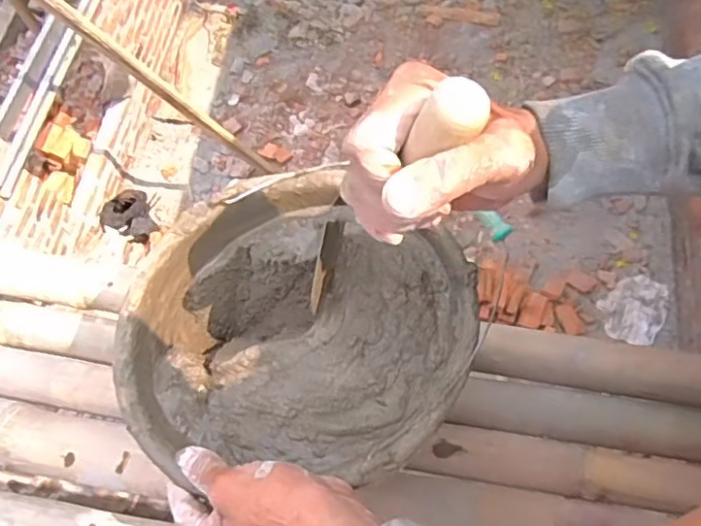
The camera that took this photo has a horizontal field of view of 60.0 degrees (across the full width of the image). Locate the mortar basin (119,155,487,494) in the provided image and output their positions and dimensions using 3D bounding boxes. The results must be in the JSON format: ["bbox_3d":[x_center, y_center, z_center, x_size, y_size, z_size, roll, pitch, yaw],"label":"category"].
[{"bbox_3d":[-0.039,0.058,0.517,0.268,0.123,0.229,4,67,4],"label":"mortar basin"}]

